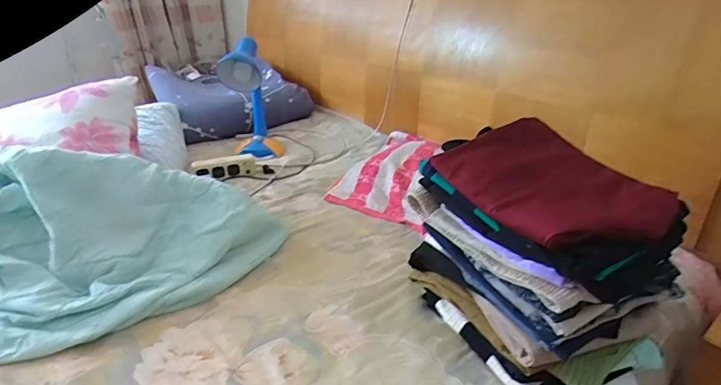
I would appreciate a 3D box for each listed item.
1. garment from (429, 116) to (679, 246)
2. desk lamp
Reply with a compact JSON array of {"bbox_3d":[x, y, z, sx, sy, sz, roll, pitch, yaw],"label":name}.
[{"bbox_3d":[0.267,-0.021,0.645,0.211,0.055,0.277,-18,32,-30],"label":"garment"},{"bbox_3d":[-0.328,-0.275,1.391,0.162,0.339,0.207,-6,27,-11],"label":"desk lamp"}]

